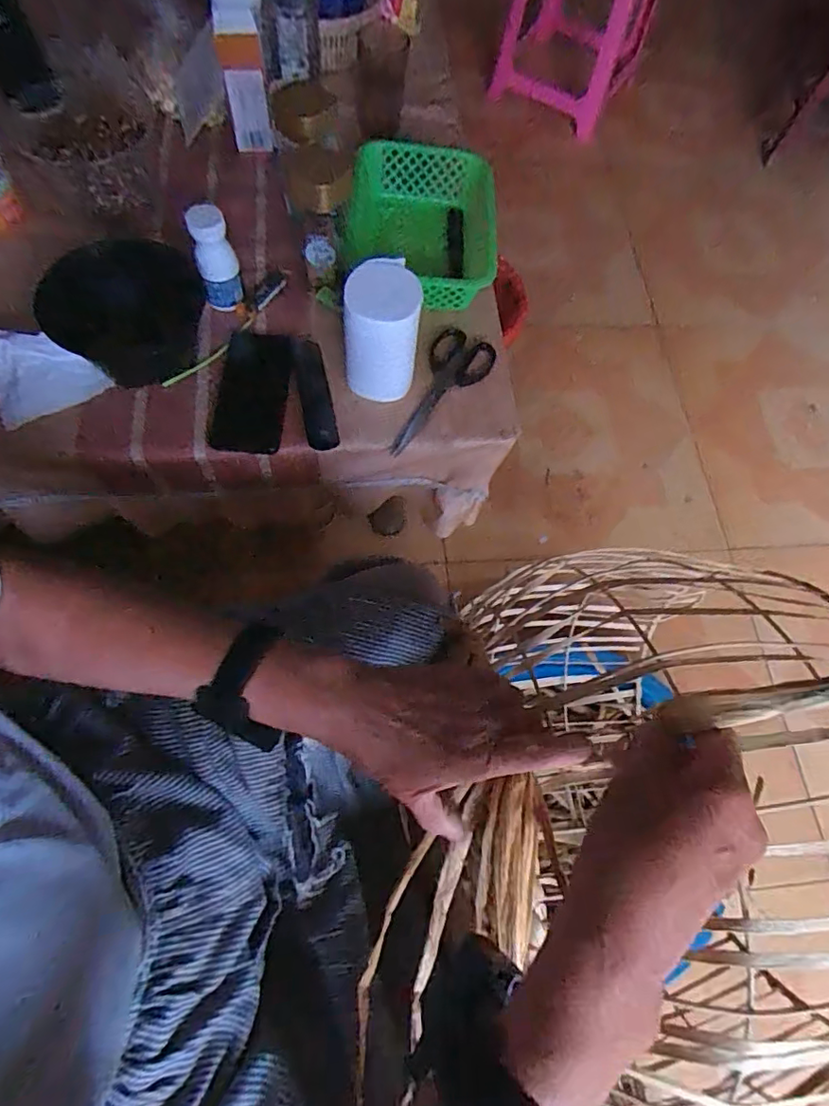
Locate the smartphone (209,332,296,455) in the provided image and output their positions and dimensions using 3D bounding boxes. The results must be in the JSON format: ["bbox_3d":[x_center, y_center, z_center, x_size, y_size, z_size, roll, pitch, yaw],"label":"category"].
[{"bbox_3d":[-0.189,-0.191,0.630,0.084,0.015,0.161,6,68,-3],"label":"smartphone"}]

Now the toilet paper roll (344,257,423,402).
[{"bbox_3d":[-0.033,-0.247,0.604,0.079,0.125,0.085,2,68,-5],"label":"toilet paper roll"}]

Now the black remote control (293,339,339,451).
[{"bbox_3d":[-0.117,-0.185,0.626,0.035,0.019,0.137,-11,70,-10],"label":"black remote control"}]

